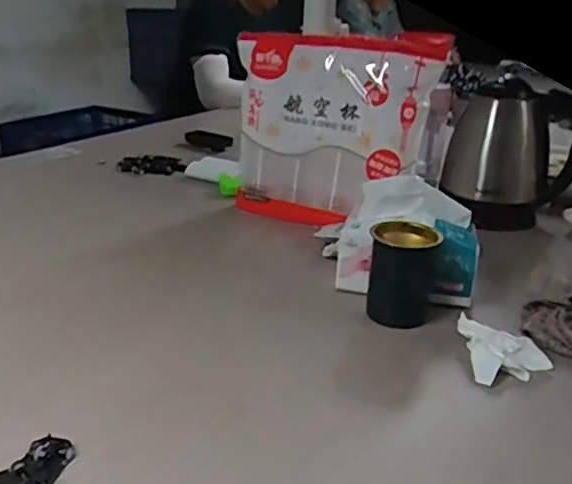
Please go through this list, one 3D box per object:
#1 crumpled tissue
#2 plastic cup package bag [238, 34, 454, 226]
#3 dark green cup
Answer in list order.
[{"bbox_3d":[0.213,0.112,0.636,0.096,0.029,0.075,13,25,22],"label":"crumpled tissue"},{"bbox_3d":[0.062,-0.164,0.972,0.303,0.280,0.098,18,27,30],"label":"plastic cup package bag"},{"bbox_3d":[0.127,0.036,0.707,0.069,0.106,0.068,3,23,-1],"label":"dark green cup"}]

